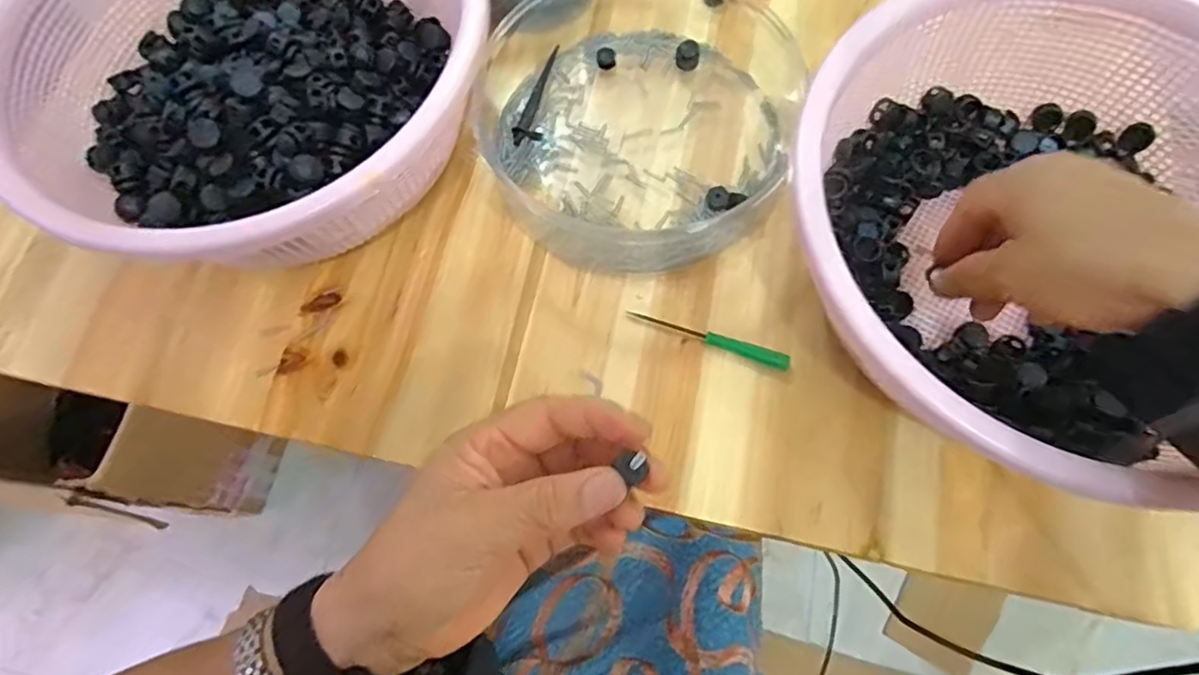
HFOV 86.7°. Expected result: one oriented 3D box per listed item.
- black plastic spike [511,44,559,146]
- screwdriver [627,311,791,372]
[{"bbox_3d":[-0.042,-0.168,0.436,0.019,0.007,0.087,10,71,4],"label":"black plastic spike"},{"bbox_3d":[0.065,-0.001,0.377,0.096,0.011,0.008,21,72,8],"label":"screwdriver"}]

